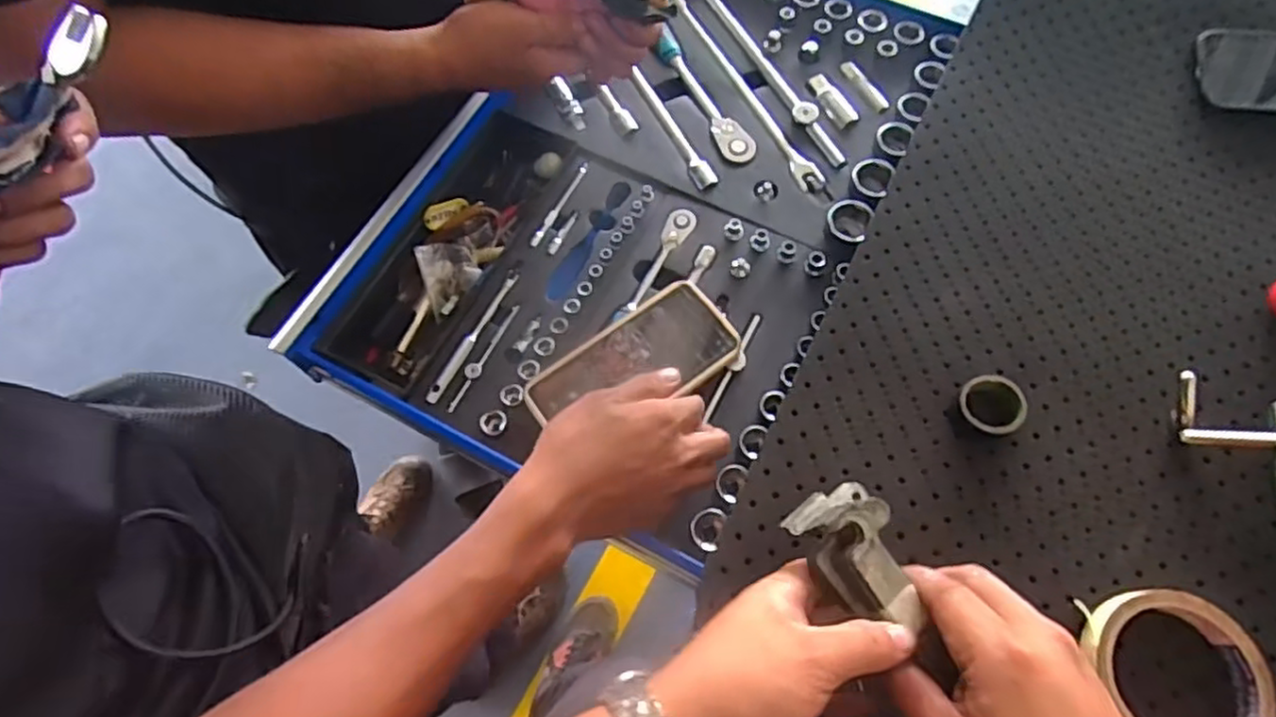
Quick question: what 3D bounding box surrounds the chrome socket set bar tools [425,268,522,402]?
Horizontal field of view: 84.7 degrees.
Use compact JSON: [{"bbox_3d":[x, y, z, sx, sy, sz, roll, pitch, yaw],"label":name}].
[{"bbox_3d":[-0.139,-0.021,0.595,0.012,0.006,0.136,25,70,12],"label":"chrome socket set bar tools"}]

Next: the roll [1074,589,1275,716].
[{"bbox_3d":[0.302,0.178,0.392,0.087,0.022,0.091,-1,67,2],"label":"roll"}]

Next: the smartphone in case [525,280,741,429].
[{"bbox_3d":[-0.003,0.006,0.561,0.166,0.007,0.081,-35,70,-12],"label":"smartphone in case"}]

